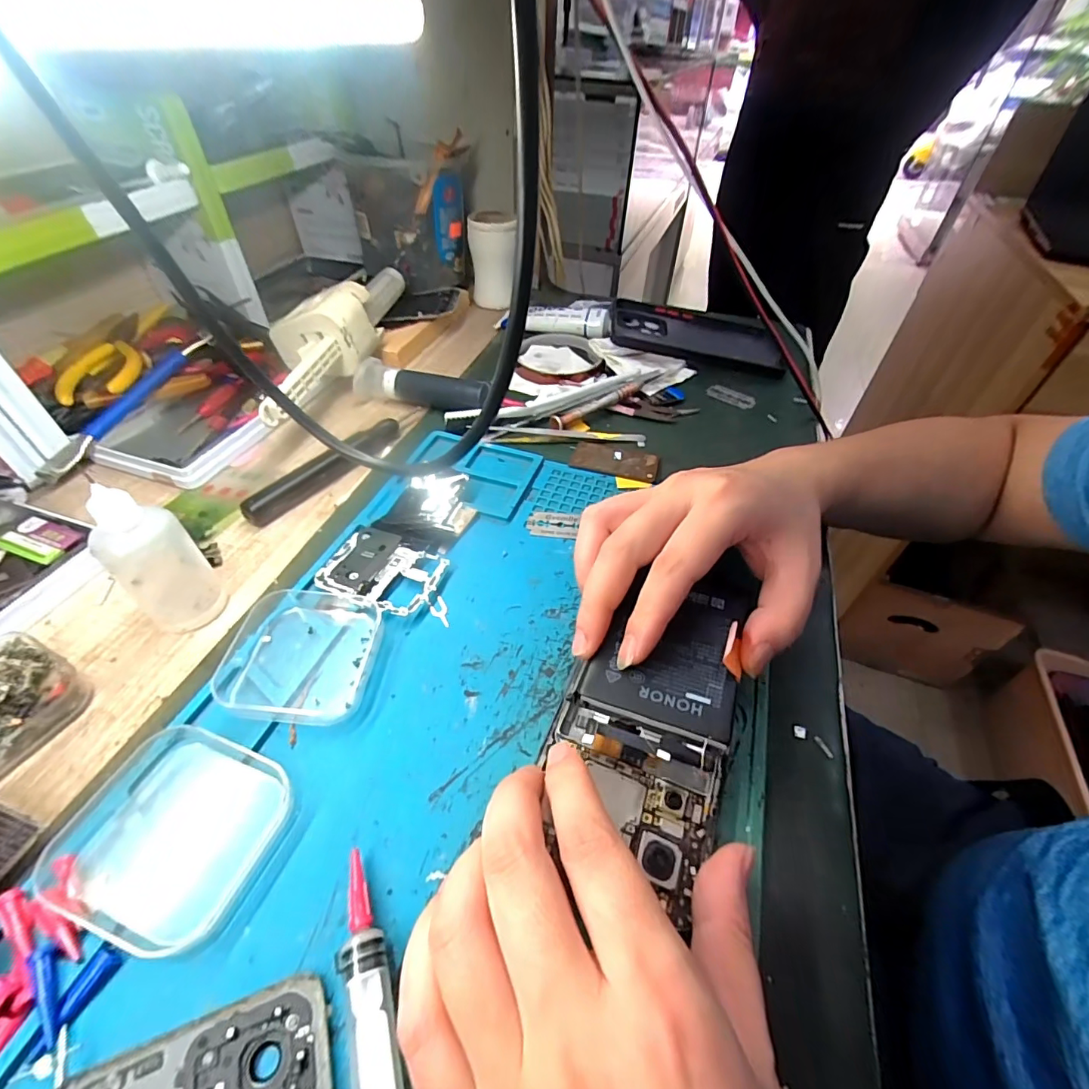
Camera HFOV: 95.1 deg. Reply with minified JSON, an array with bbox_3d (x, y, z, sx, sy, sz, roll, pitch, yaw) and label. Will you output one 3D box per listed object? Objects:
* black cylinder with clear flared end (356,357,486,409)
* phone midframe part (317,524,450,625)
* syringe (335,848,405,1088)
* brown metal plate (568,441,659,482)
[{"bbox_3d":[-0.099,-0.126,0.400,0.109,0.023,0.024,16,48,11],"label":"black cylinder with clear flared end"},{"bbox_3d":[-0.085,0.016,0.277,0.078,0.006,0.047,18,48,13],"label":"phone midframe part"},{"bbox_3d":[-0.050,0.149,0.147,0.019,0.014,0.102,-14,49,-16],"label":"syringe"},{"bbox_3d":[0.051,-0.060,0.356,0.059,0.005,0.035,13,47,9],"label":"brown metal plate"}]

